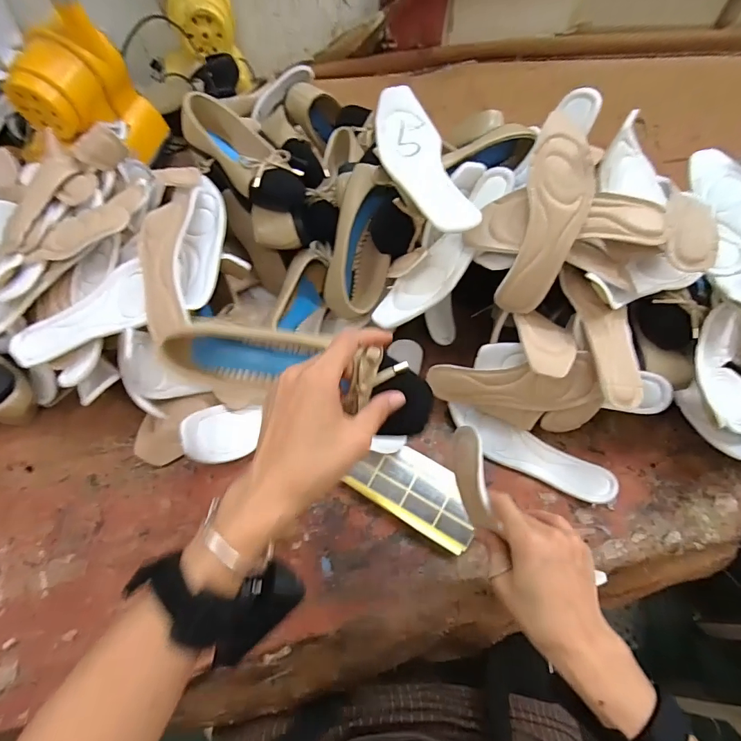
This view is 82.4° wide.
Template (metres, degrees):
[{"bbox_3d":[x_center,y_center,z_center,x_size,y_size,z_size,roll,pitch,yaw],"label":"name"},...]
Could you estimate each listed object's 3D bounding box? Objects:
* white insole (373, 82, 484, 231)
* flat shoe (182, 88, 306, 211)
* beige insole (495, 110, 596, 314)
[{"bbox_3d":[0.056,-0.237,0.470,0.067,0.040,0.206,-11,59,-11],"label":"white insole"},{"bbox_3d":[-0.168,-0.283,0.560,0.071,0.072,0.195,-36,67,-23],"label":"flat shoe"},{"bbox_3d":[0.190,-0.162,0.451,0.065,0.028,0.202,13,101,4],"label":"beige insole"}]

